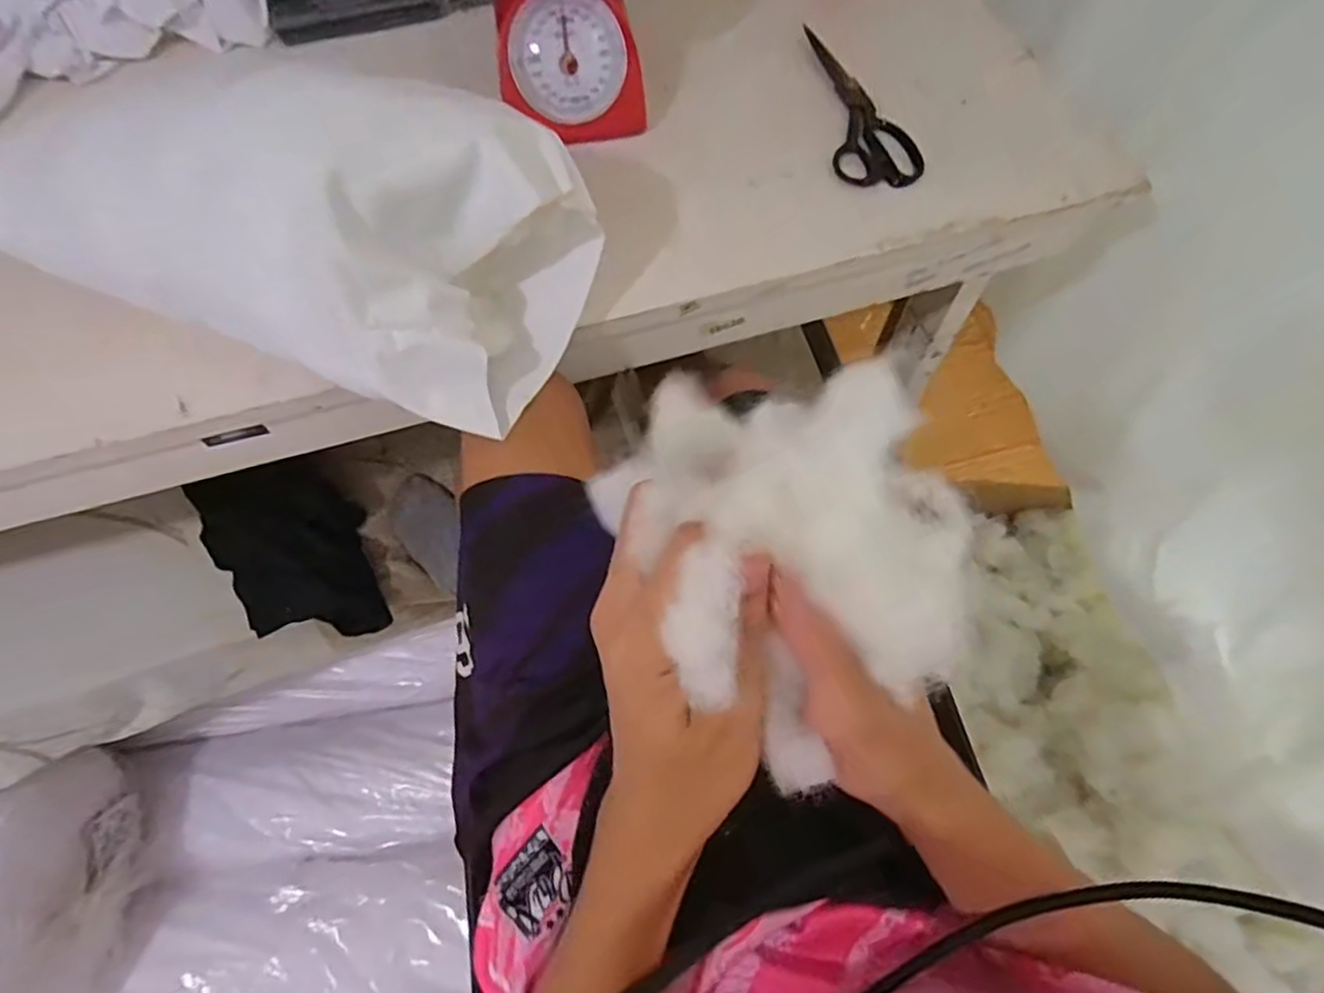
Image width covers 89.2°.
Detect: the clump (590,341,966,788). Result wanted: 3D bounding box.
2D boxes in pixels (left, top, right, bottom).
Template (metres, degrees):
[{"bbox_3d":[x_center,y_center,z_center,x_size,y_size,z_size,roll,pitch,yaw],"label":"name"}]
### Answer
[{"bbox_3d":[0.043,0.021,0.217,0.095,0.073,0.114,-25,66,-12],"label":"clump"}]

